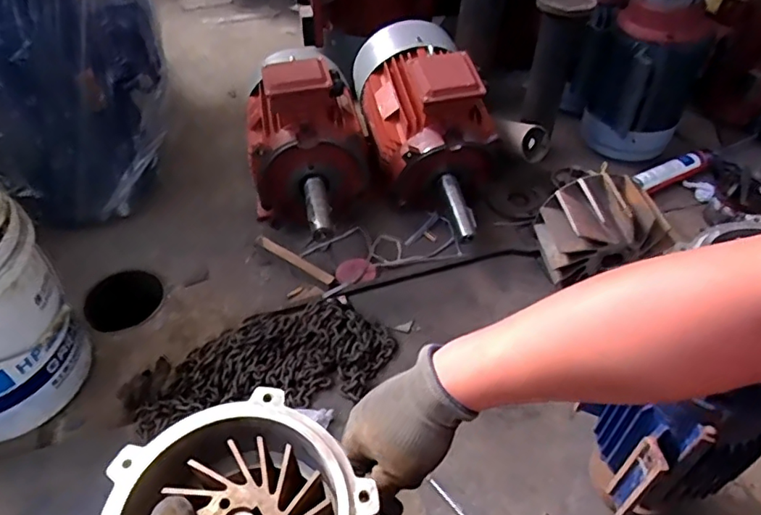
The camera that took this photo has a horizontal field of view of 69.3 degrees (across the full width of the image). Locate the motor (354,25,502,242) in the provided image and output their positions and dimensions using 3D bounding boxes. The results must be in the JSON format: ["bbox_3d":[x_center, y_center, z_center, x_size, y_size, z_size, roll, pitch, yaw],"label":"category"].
[{"bbox_3d":[0.099,-0.331,1.236,0.267,0.274,0.606,-4,45,-5],"label":"motor"}]

